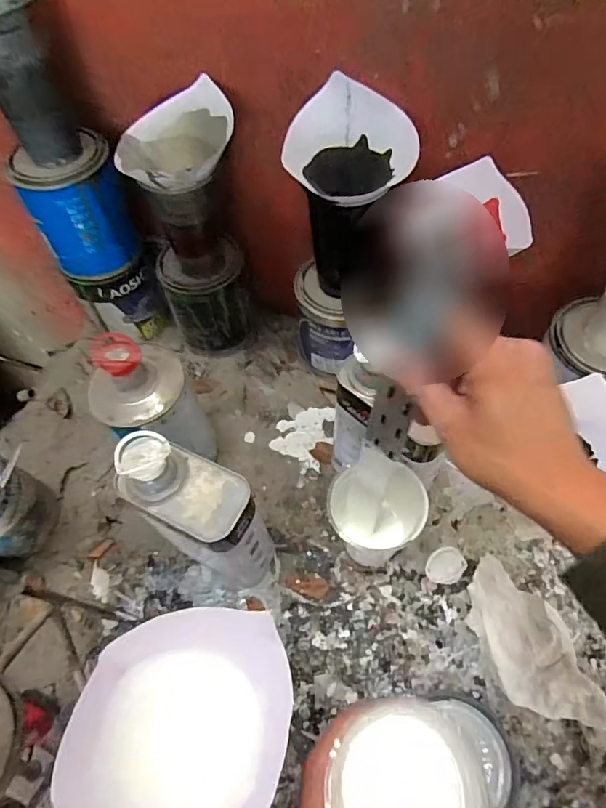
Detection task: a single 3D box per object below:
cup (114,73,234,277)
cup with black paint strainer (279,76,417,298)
[{"bbox_3d":[-0.117,-0.215,0.533,0.107,0.171,0.098,-1,60,2],"label":"cup"},{"bbox_3d":[0.047,-0.203,0.510,0.104,0.176,0.100,27,65,17],"label":"cup with black paint strainer"}]

